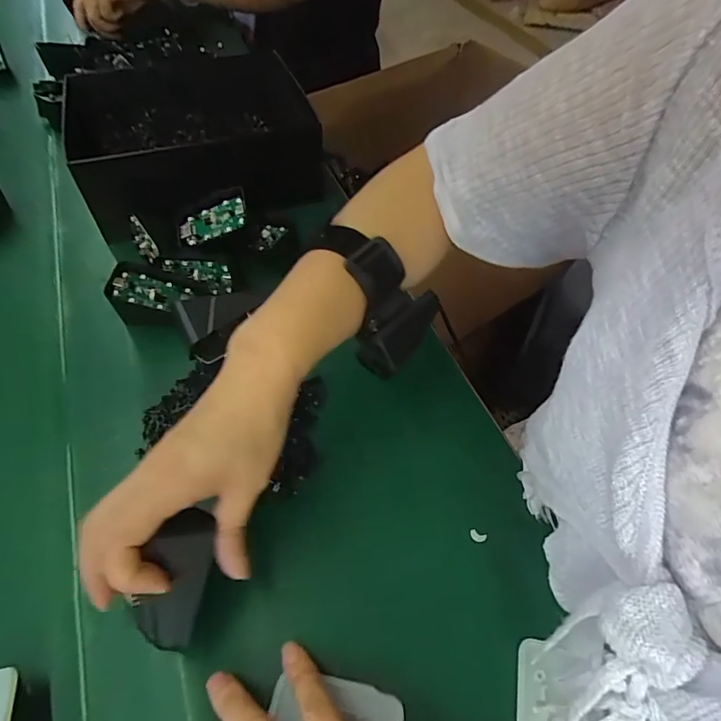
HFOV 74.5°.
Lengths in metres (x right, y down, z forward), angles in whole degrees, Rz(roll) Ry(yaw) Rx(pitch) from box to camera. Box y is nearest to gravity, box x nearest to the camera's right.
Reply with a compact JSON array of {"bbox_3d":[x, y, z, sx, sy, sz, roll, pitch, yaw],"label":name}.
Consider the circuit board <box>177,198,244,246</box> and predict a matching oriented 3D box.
[{"bbox_3d":[-0.133,-0.125,0.425,0.064,0.005,0.031,-16,76,11],"label":"circuit board"}]

